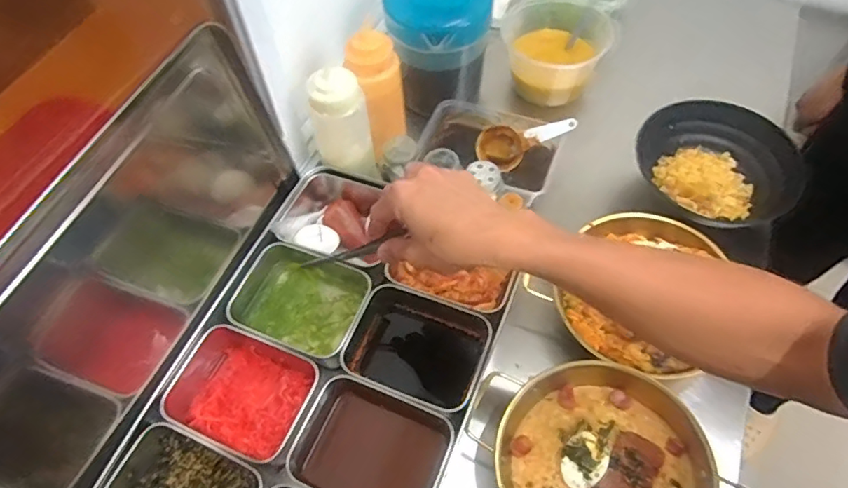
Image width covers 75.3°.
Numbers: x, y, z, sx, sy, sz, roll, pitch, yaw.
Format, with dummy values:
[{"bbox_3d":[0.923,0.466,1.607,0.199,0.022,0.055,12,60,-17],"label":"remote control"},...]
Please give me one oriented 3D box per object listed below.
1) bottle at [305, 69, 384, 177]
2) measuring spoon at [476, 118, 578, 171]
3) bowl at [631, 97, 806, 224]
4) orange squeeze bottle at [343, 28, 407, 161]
[{"bbox_3d":[-0.093,-0.134,0.629,0.061,0.118,0.068,-17,60,-7],"label":"bottle"},{"bbox_3d":[0.129,-0.133,0.703,0.125,0.032,0.057,-13,57,23],"label":"measuring spoon"},{"bbox_3d":[0.355,-0.094,0.682,0.177,0.076,0.169,-1,60,2],"label":"bowl"},{"bbox_3d":[-0.054,-0.181,0.661,0.060,0.134,0.059,-1,60,2],"label":"orange squeeze bottle"}]

